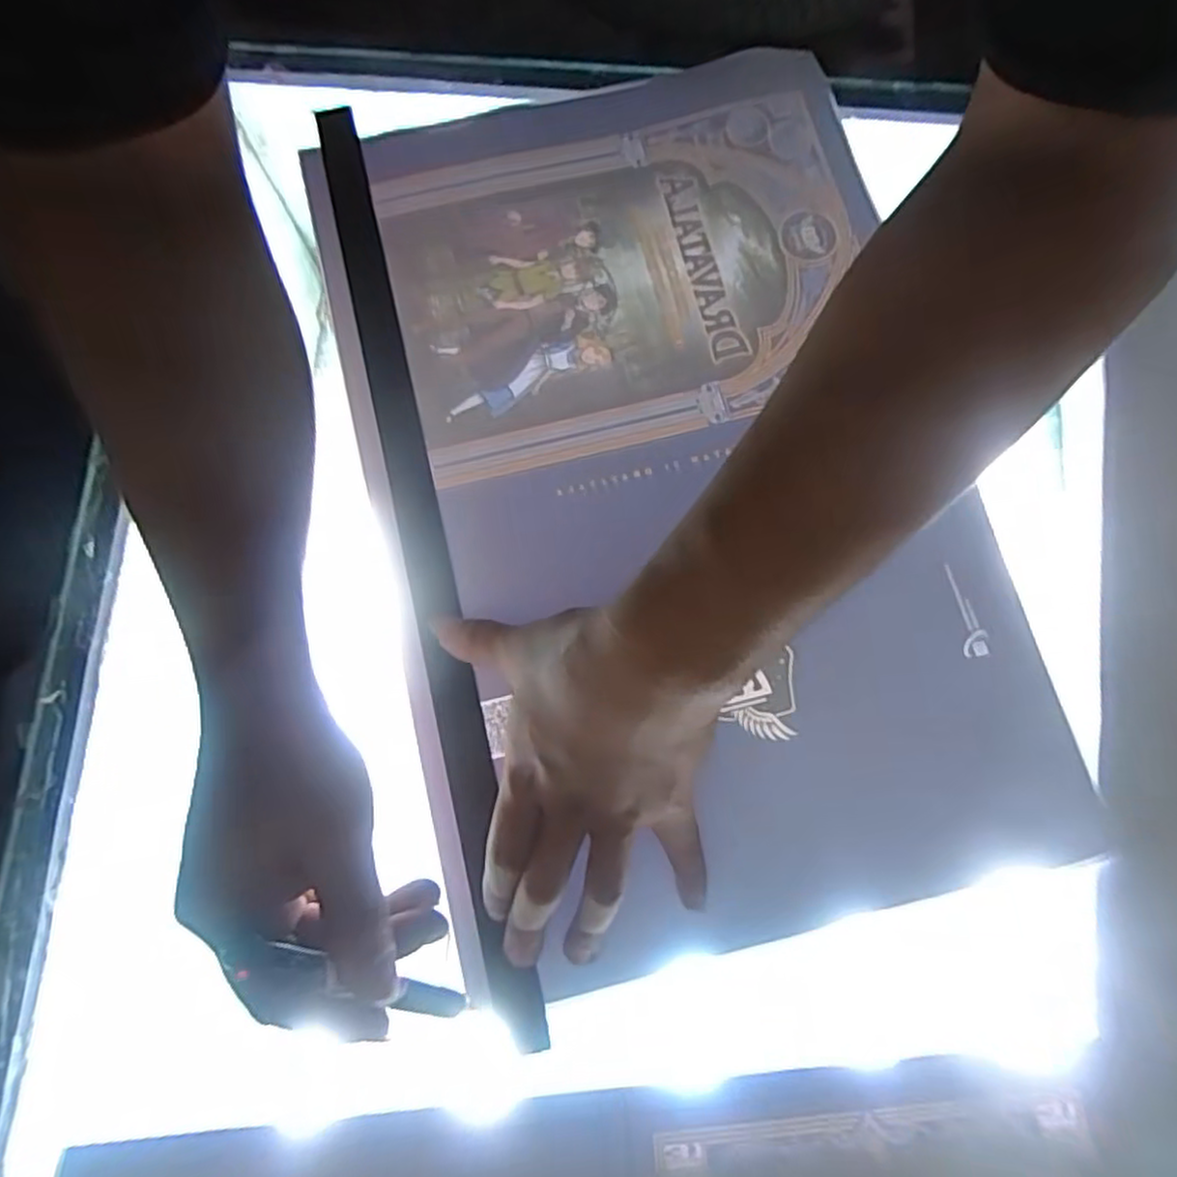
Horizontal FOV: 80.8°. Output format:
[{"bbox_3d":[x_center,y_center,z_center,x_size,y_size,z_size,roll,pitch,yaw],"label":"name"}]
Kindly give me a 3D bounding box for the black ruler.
[{"bbox_3d":[-0.091,-0.035,0.362,0.026,0.006,0.504,-14,79,-4],"label":"black ruler"}]

